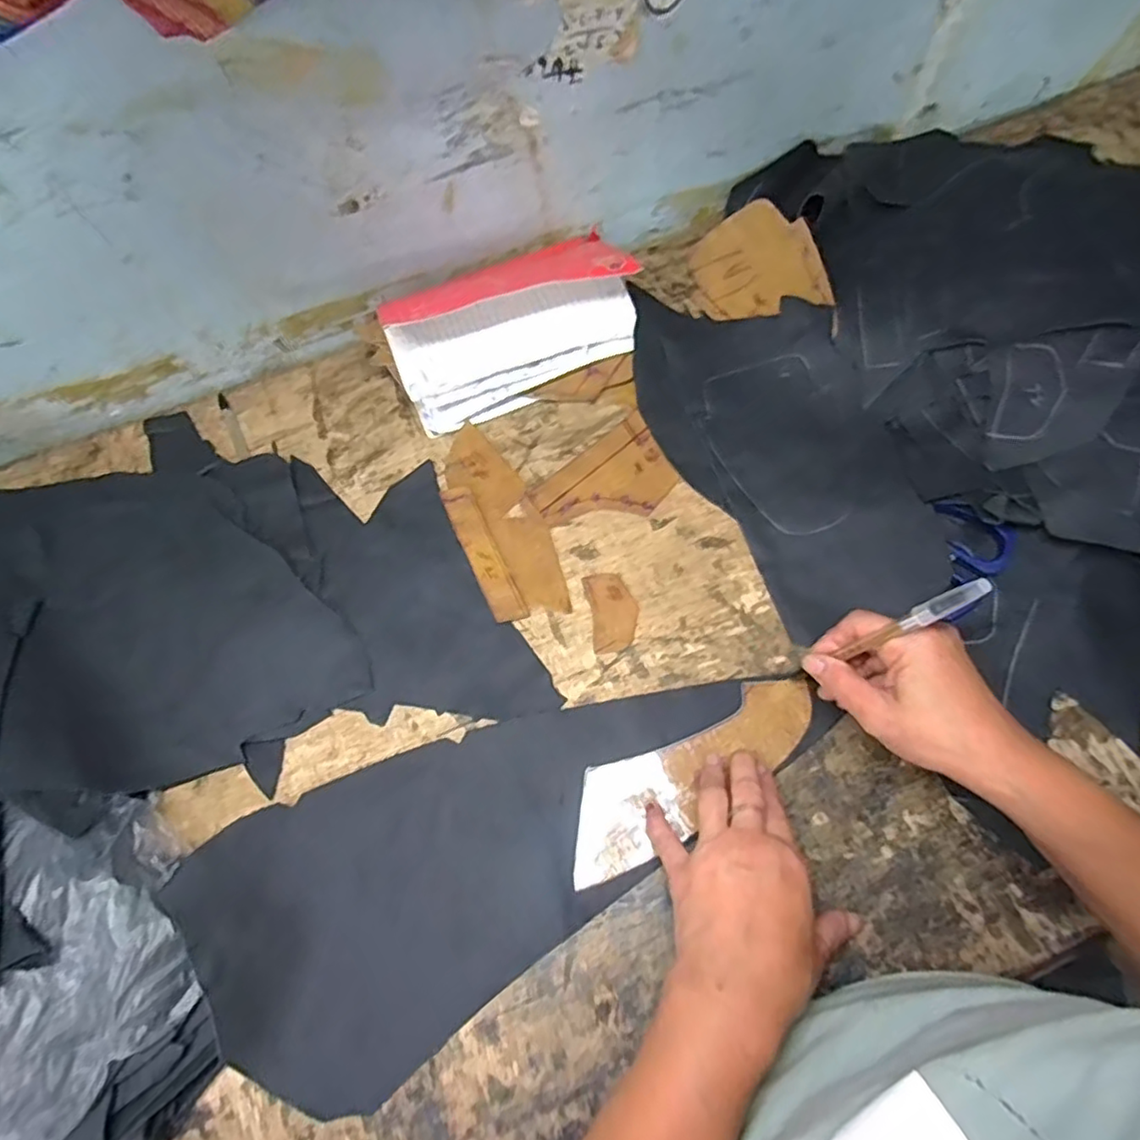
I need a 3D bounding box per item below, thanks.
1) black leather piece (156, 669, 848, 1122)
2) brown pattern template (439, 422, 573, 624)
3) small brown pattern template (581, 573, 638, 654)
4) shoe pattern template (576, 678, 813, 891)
[{"bbox_3d":[-0.027,0.154,0.396,0.380,0.032,0.156,-27,68,-13],"label":"black leather piece"},{"bbox_3d":[-0.056,-0.038,0.491,0.062,0.004,0.169,-25,68,-8],"label":"brown pattern template"},{"bbox_3d":[0.030,0.029,0.463,0.033,0.004,0.059,-9,67,-1],"label":"small brown pattern template"},{"bbox_3d":[0.076,0.126,0.409,0.182,0.004,0.057,-31,69,-10],"label":"shoe pattern template"}]

